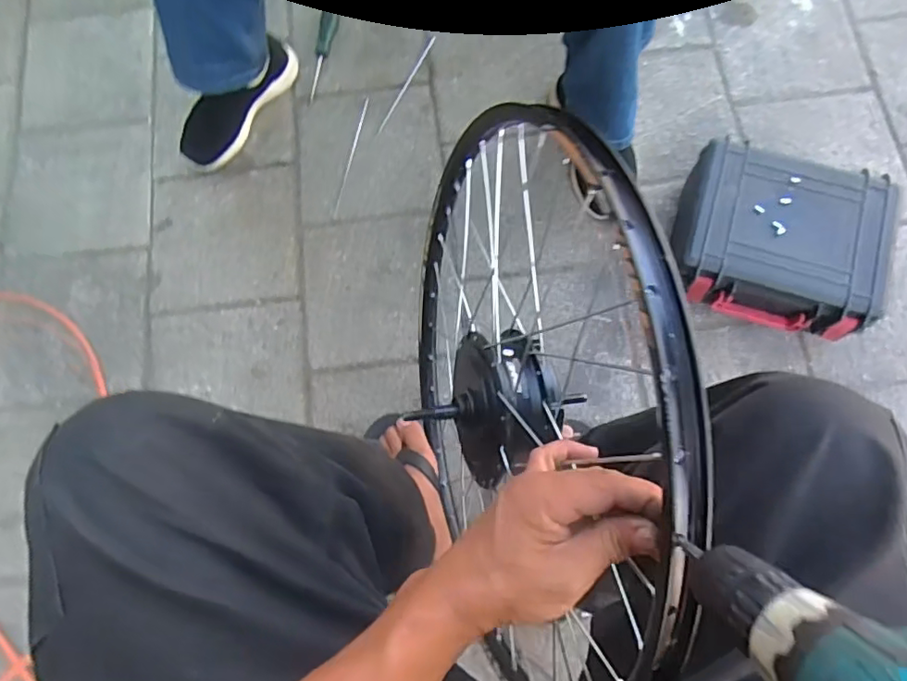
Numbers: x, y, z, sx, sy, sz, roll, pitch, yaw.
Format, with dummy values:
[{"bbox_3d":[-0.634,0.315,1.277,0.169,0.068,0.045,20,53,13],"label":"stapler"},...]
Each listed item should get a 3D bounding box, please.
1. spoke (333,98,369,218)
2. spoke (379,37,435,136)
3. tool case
[{"bbox_3d":[-0.170,-0.314,0.965,0.008,0.004,0.247,8,67,5],"label":"spoke"},{"bbox_3d":[-0.083,-0.459,1.025,0.010,0.010,0.233,22,77,8],"label":"spoke"},{"bbox_3d":[0.455,-0.139,0.826,0.267,0.117,0.236,17,76,7],"label":"tool case"}]

